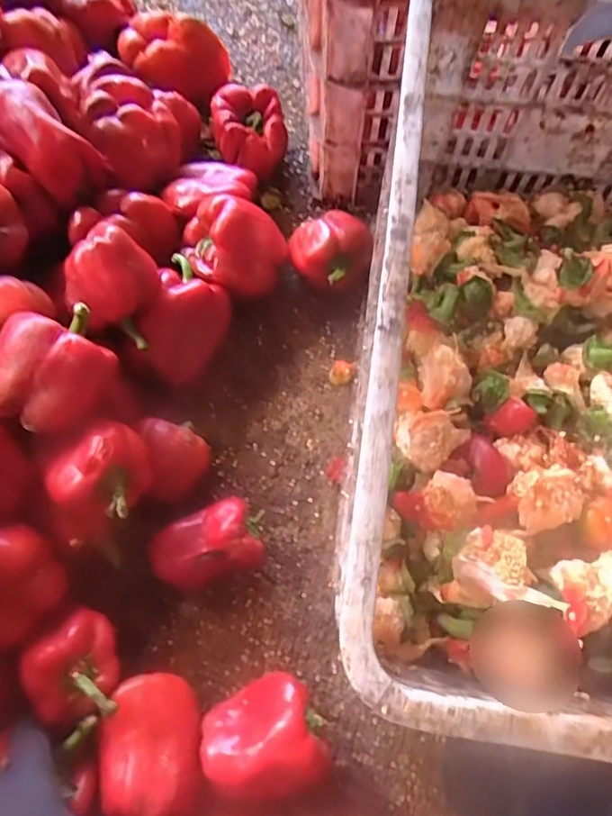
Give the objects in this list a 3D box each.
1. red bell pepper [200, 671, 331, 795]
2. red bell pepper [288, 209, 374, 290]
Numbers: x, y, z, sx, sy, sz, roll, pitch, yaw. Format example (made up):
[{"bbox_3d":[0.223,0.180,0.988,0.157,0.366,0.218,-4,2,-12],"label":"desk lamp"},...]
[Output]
[{"bbox_3d":[-0.038,0.296,0.491,0.103,0.073,0.090,-28,73,-11],"label":"red bell pepper"},{"bbox_3d":[0.027,-0.175,0.626,0.081,0.068,0.081,0,70,-1],"label":"red bell pepper"}]

